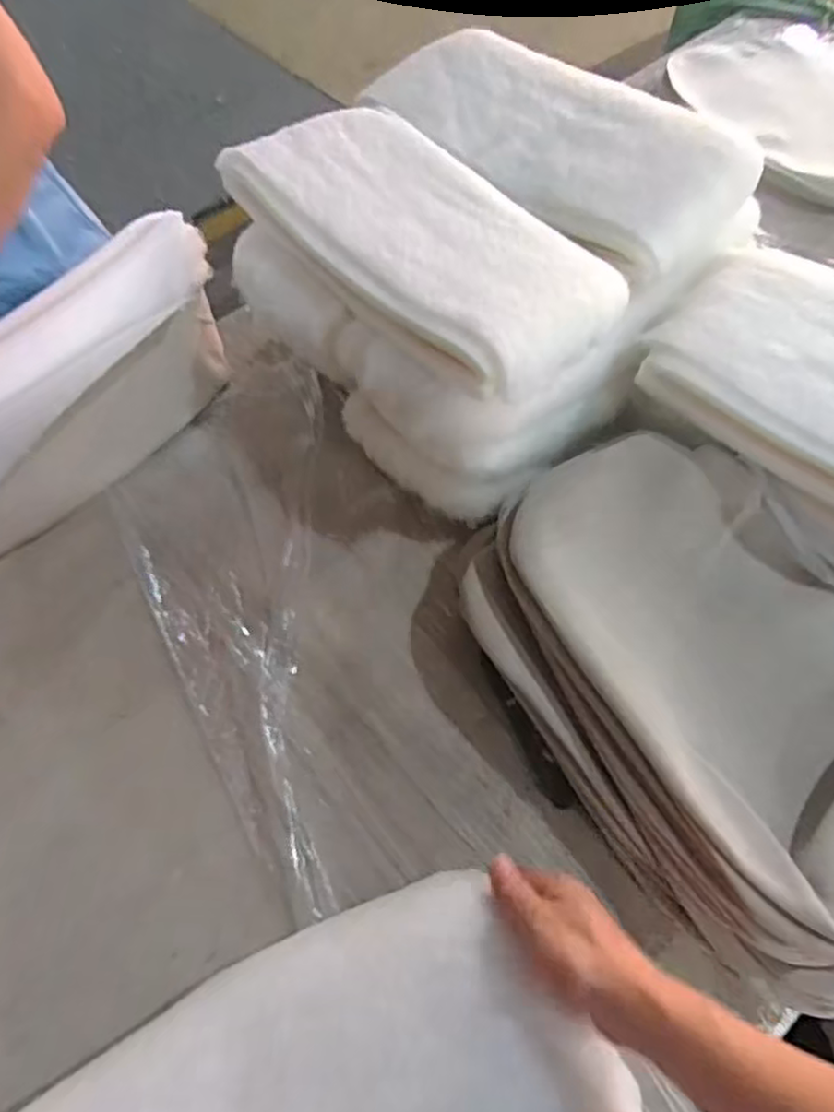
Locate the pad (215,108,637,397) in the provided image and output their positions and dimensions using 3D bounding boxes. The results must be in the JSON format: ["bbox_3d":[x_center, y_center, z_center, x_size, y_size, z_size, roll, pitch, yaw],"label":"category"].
[{"bbox_3d":[-0.003,-0.341,0.722,0.212,0.046,0.458,-38,65,-16],"label":"pad"}]

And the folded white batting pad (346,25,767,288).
[{"bbox_3d":[0.140,-0.468,0.783,0.185,0.048,0.459,-41,66,-17],"label":"folded white batting pad"}]

